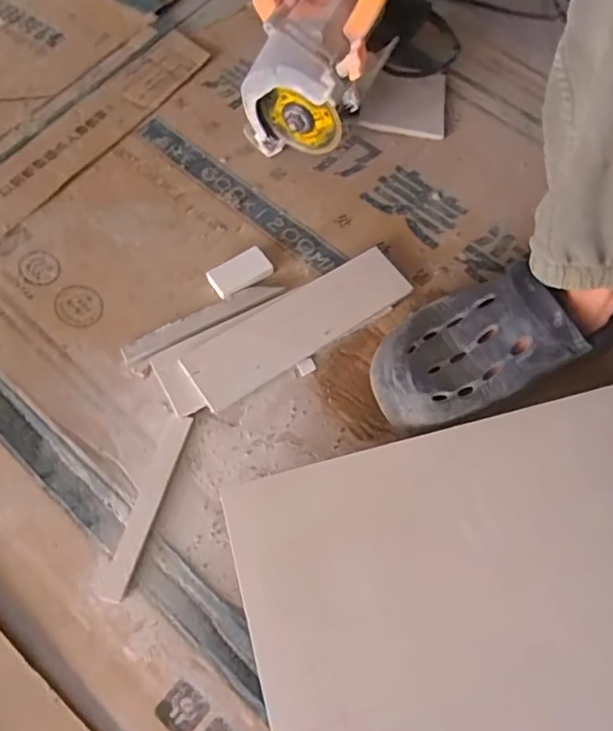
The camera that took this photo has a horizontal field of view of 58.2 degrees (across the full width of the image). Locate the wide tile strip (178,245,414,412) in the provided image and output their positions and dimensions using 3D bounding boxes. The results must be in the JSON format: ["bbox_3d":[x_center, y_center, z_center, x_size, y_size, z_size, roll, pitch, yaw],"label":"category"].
[{"bbox_3d":[-0.006,-0.042,0.532,0.233,0.006,0.064,-32,73,-17],"label":"wide tile strip"}]

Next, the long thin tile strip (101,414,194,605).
[{"bbox_3d":[-0.135,0.116,0.467,0.020,0.004,0.157,16,67,4],"label":"long thin tile strip"}]

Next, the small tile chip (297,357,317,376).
[{"bbox_3d":[0.000,0.000,0.529,0.018,0.004,0.015,-27,102,-18],"label":"small tile chip"}]

